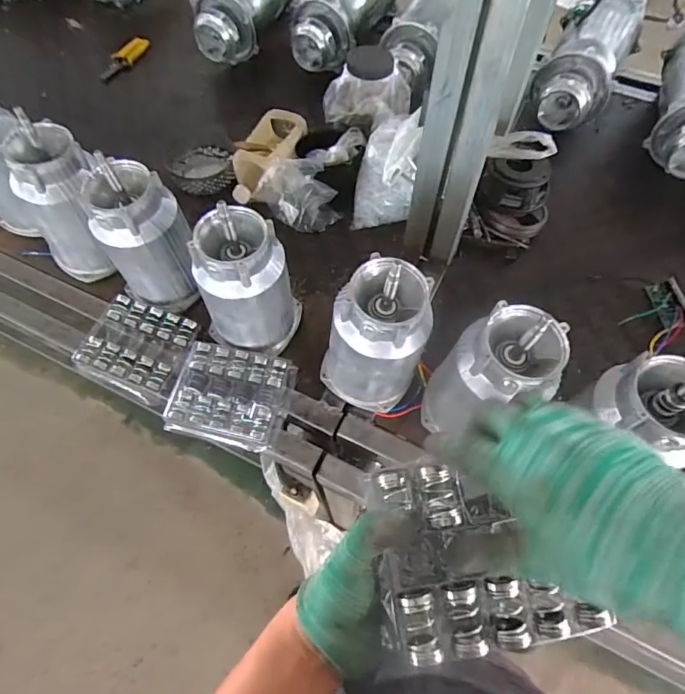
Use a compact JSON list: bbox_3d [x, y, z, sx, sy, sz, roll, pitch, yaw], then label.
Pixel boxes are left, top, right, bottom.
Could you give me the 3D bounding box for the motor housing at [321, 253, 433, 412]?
[{"bbox_3d":[0.045,-0.006,0.579,0.116,0.227,0.115,29,68,14],"label":"motor housing"}]

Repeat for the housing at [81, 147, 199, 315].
[{"bbox_3d":[-0.290,-0.153,0.649,0.125,0.209,0.100,-18,65,-8],"label":"housing"}]

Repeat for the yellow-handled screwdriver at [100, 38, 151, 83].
[{"bbox_3d":[-0.514,-0.673,1.041,0.030,0.031,0.171,23,67,11],"label":"yellow-handled screwdriver"}]

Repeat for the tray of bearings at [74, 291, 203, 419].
[{"bbox_3d":[-0.313,0.002,0.686,0.169,0.028,0.139,23,67,11],"label":"tray of bearings"}]

